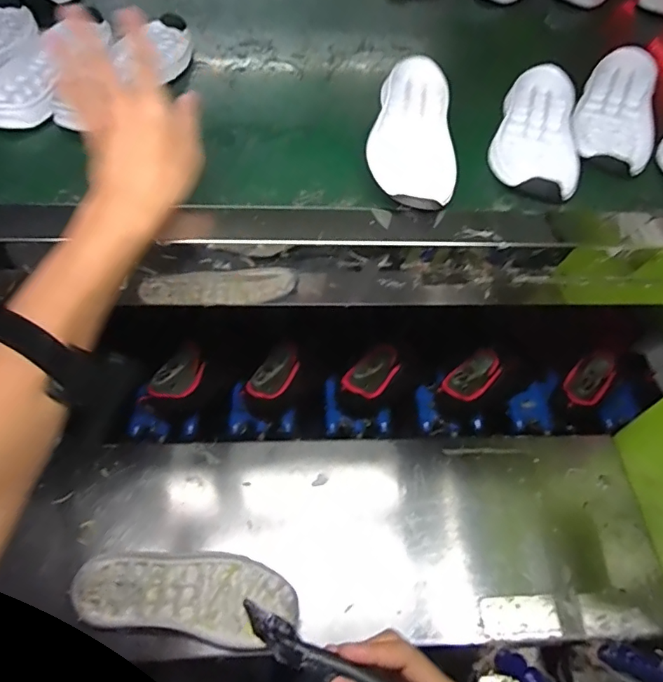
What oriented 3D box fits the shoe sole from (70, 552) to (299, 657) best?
[{"bbox_3d":[-0.155,0.277,0.542,0.230,0.029,0.089,10,58,2],"label":"shoe sole"}]

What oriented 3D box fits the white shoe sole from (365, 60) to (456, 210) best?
[{"bbox_3d":[0.077,-0.198,0.472,0.076,0.042,0.196,6,58,-1],"label":"white shoe sole"}]

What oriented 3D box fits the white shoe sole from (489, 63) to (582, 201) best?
[{"bbox_3d":[0.208,-0.213,0.500,0.079,0.028,0.202,15,58,4],"label":"white shoe sole"}]

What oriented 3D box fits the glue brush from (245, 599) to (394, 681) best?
[{"bbox_3d":[0.002,0.215,0.326,0.134,0.017,0.020,22,56,9],"label":"glue brush"}]

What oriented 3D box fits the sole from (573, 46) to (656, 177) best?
[{"bbox_3d":[0.306,-0.255,0.528,0.073,0.026,0.210,19,58,7],"label":"sole"}]

